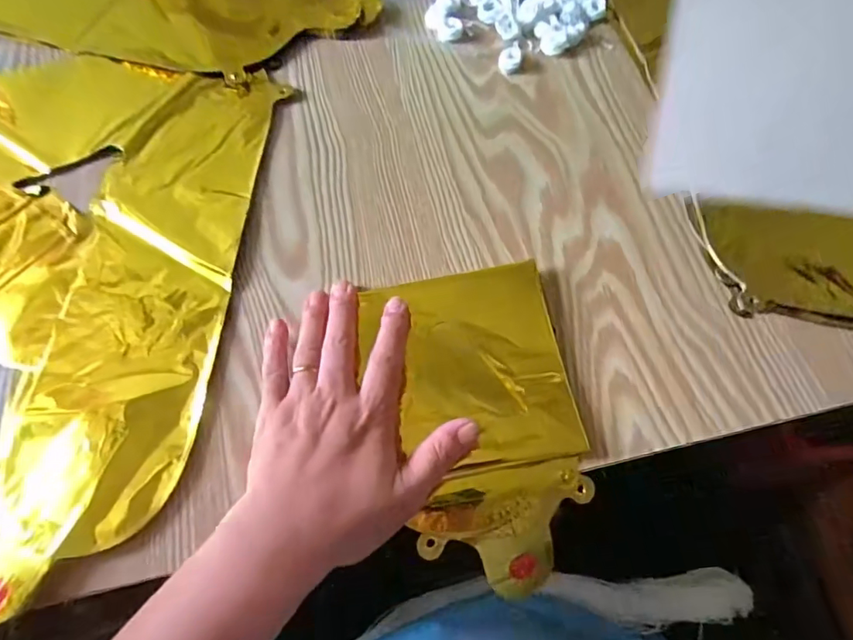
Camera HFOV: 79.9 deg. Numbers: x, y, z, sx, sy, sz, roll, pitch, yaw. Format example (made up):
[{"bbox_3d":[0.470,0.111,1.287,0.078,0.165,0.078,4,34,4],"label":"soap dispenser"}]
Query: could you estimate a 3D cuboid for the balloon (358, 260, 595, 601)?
[{"bbox_3d":[0.031,0.060,0.312,0.116,0.025,0.189,-10,68,-4],"label":"balloon"}]

